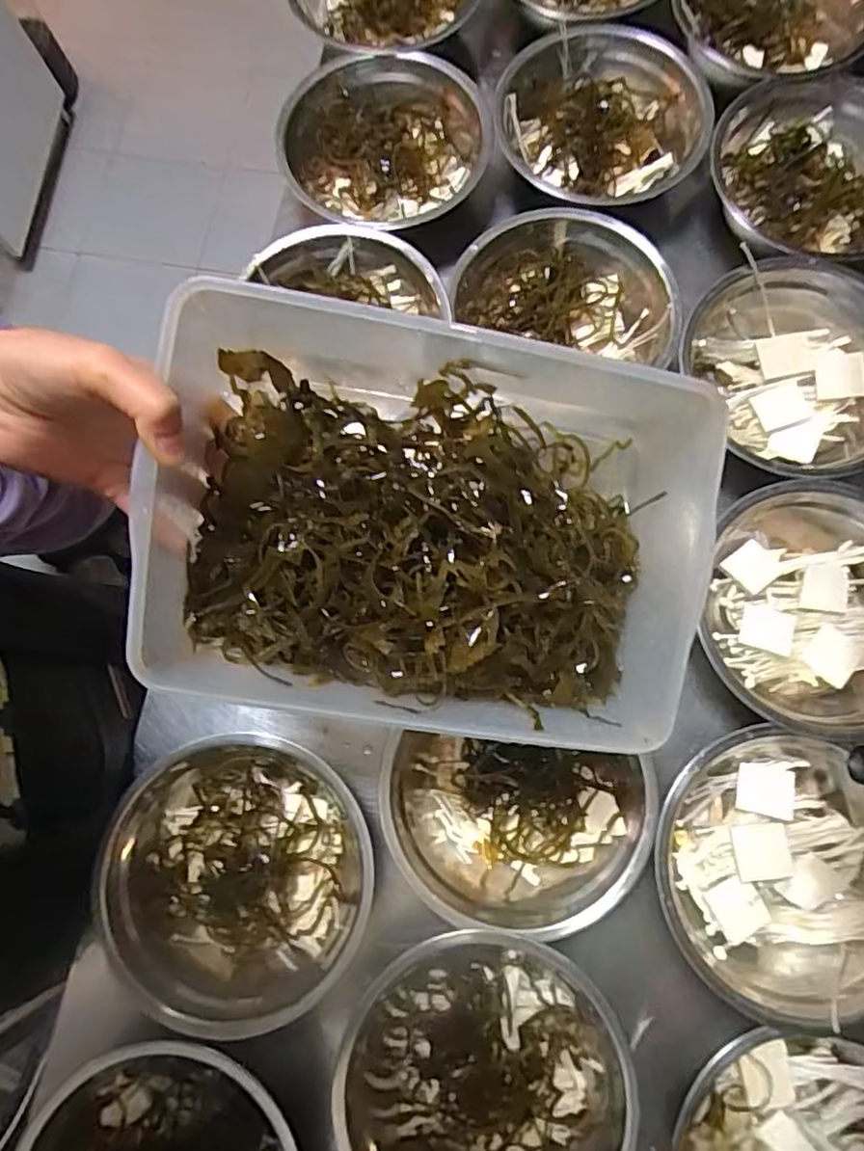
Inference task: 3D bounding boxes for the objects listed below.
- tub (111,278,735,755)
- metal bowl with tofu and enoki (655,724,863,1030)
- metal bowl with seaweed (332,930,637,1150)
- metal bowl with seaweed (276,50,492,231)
[{"bbox_3d":[0.000,-0.026,0.339,0.289,0.120,0.212,3,78,2],"label":"tub"},{"bbox_3d":[0.247,0.207,0.445,0.176,0.050,0.177,41,82,9],"label":"metal bowl with tofu and enoki"},{"bbox_3d":[0.032,0.346,0.436,0.197,0.075,0.186,0,78,2],"label":"metal bowl with seaweed"},{"bbox_3d":[-0.047,-0.394,0.590,0.185,0.065,0.199,0,78,2],"label":"metal bowl with seaweed"}]

